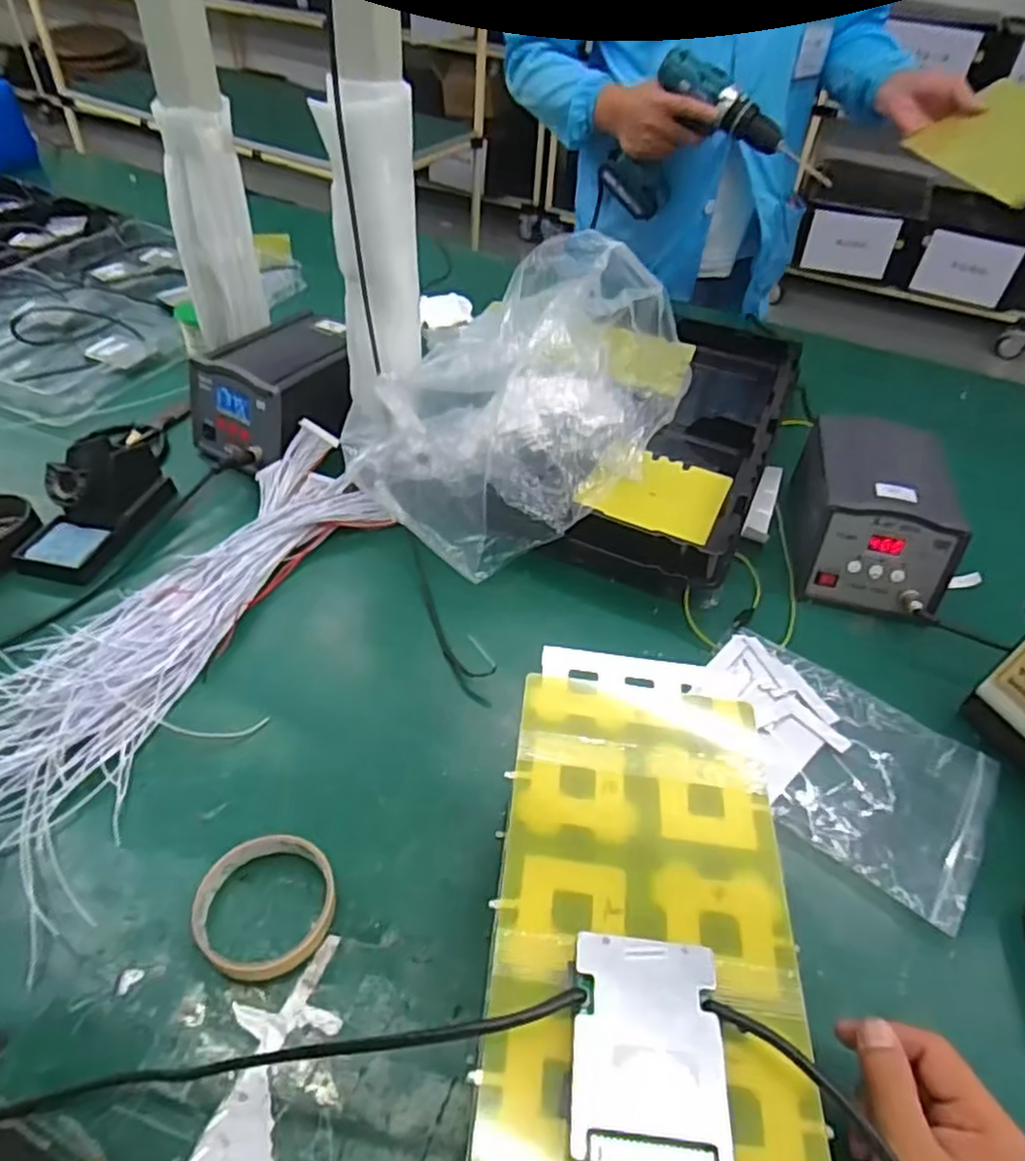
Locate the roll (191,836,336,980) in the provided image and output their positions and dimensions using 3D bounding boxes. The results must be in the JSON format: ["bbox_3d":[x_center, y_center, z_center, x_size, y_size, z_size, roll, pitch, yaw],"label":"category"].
[{"bbox_3d":[-0.157,0.206,0.453,0.085,0.017,0.081,2,46,-3],"label":"roll"}]

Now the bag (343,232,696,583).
[{"bbox_3d":[0.011,-0.170,0.645,0.313,0.231,0.186,-19,51,-22],"label":"bag"}]

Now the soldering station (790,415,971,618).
[{"bbox_3d":[0.359,-0.071,0.710,0.134,0.117,0.196,12,46,7],"label":"soldering station"}]

